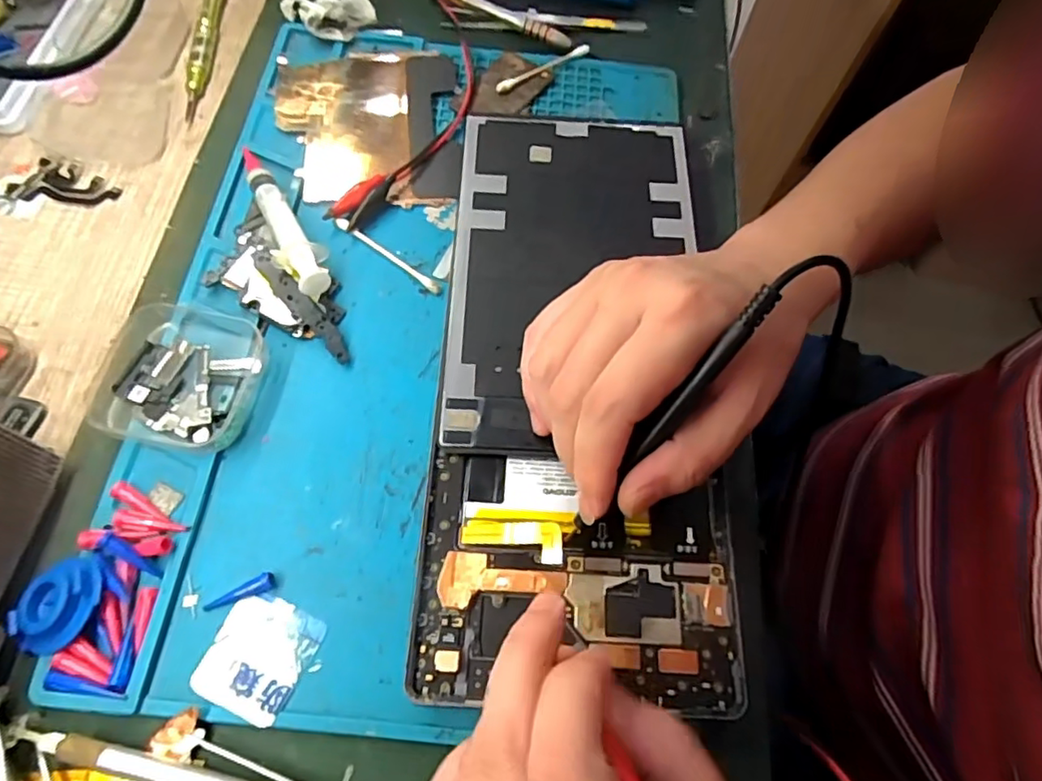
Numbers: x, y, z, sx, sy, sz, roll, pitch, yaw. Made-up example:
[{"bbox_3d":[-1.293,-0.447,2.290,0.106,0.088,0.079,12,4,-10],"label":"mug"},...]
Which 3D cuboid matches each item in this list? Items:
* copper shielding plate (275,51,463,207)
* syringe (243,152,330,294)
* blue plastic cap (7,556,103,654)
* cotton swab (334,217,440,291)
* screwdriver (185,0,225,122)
[{"bbox_3d":[-0.086,-0.153,0.342,0.099,0.009,0.117,-3,68,-7],"label":"copper shielding plate"},{"bbox_3d":[-0.122,-0.087,0.301,0.021,0.019,0.105,-30,70,-15],"label":"syringe"},{"bbox_3d":[-0.173,0.081,0.225,0.027,0.010,0.034,32,68,12],"label":"blue plastic cap"},{"bbox_3d":[-0.068,-0.070,0.306,0.067,0.005,0.006,34,69,13],"label":"cotton swab"},{"bbox_3d":[-0.193,-0.216,0.368,0.016,0.015,0.122,-4,66,-4],"label":"screwdriver"}]

